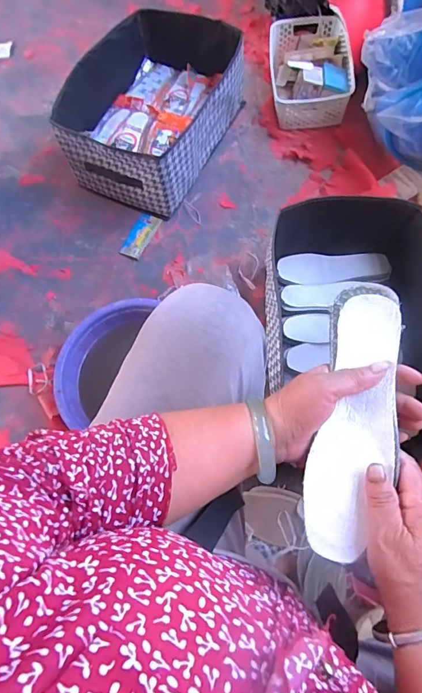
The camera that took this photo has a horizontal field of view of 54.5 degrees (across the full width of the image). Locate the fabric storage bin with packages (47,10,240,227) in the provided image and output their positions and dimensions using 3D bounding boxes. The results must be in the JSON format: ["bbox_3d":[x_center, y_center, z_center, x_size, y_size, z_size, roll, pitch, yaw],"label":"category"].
[{"bbox_3d":[-0.144,-0.577,1.003,0.333,0.189,0.443,23,74,12],"label":"fabric storage bin with packages"}]

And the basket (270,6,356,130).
[{"bbox_3d":[0.257,-0.727,1.071,0.197,0.111,0.304,0,70,4],"label":"basket"}]

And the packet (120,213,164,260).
[{"bbox_3d":[-0.170,-0.265,0.988,0.059,0.010,0.122,24,74,12],"label":"packet"}]

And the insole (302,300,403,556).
[{"bbox_3d":[0.124,0.063,0.345,0.061,0.020,0.214,13,83,7],"label":"insole"}]

